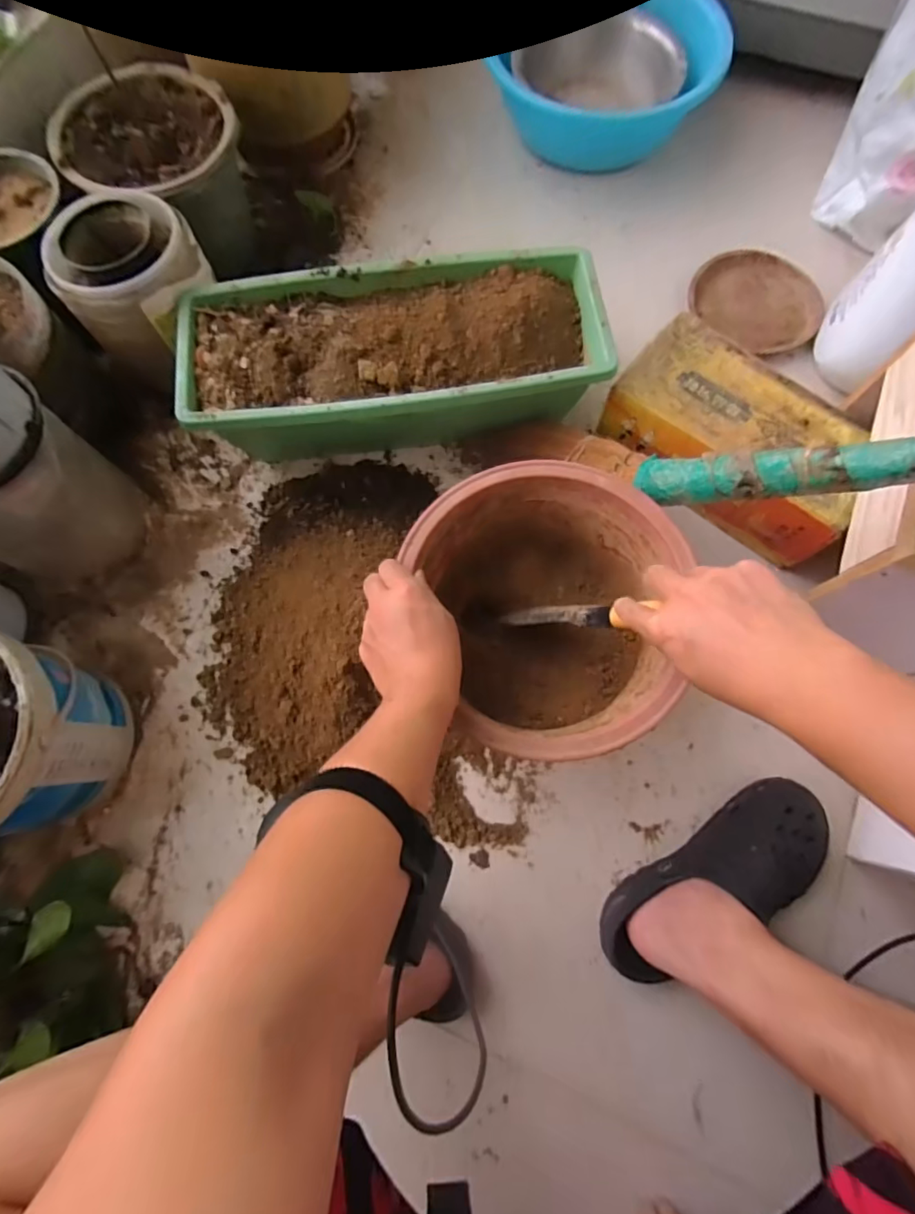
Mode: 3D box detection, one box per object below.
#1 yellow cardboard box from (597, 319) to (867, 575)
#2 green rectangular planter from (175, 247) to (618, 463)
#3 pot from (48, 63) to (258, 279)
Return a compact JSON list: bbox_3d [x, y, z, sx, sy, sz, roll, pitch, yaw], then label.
[{"bbox_3d":[0.339,-0.208,0.650,0.288,0.101,0.154,37,78,10],"label":"yellow cardboard box"},{"bbox_3d":[-0.073,-0.292,0.663,0.470,0.152,0.199,-6,75,-1],"label":"green rectangular planter"},{"bbox_3d":[-0.385,-0.566,0.730,0.209,0.185,0.205,0,75,0],"label":"pot"}]

